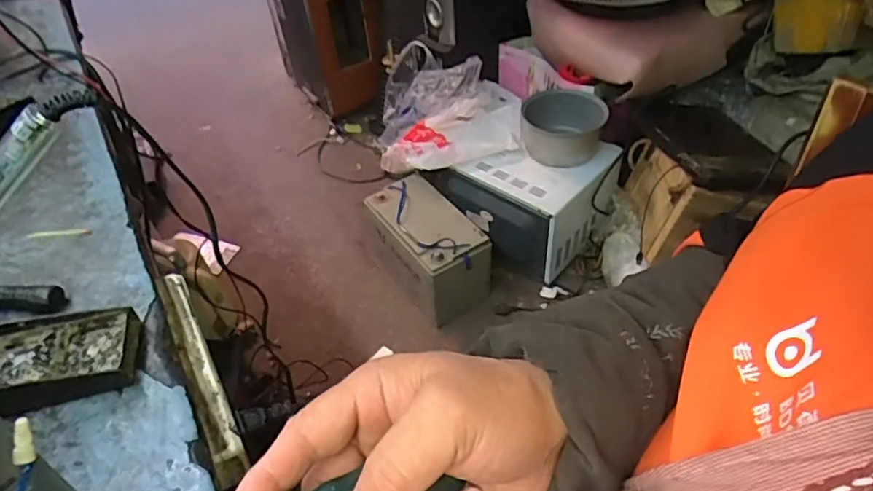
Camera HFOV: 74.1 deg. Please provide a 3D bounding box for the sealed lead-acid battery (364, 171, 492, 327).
[{"bbox_3d":[-0.024,0.018,1.515,0.191,0.252,0.354,-26,49,-20],"label":"sealed lead-acid battery"}]

